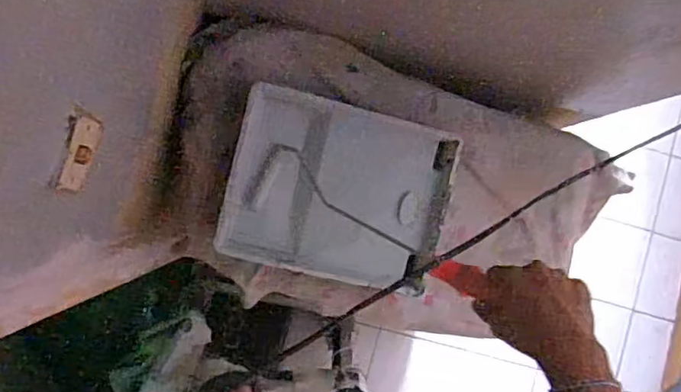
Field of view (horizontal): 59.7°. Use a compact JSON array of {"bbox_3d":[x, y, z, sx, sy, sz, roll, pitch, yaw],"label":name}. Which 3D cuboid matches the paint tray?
[{"bbox_3d":[-0.006,-0.011,0.962,0.354,0.050,0.284,13,87,-5],"label":"paint tray"}]

